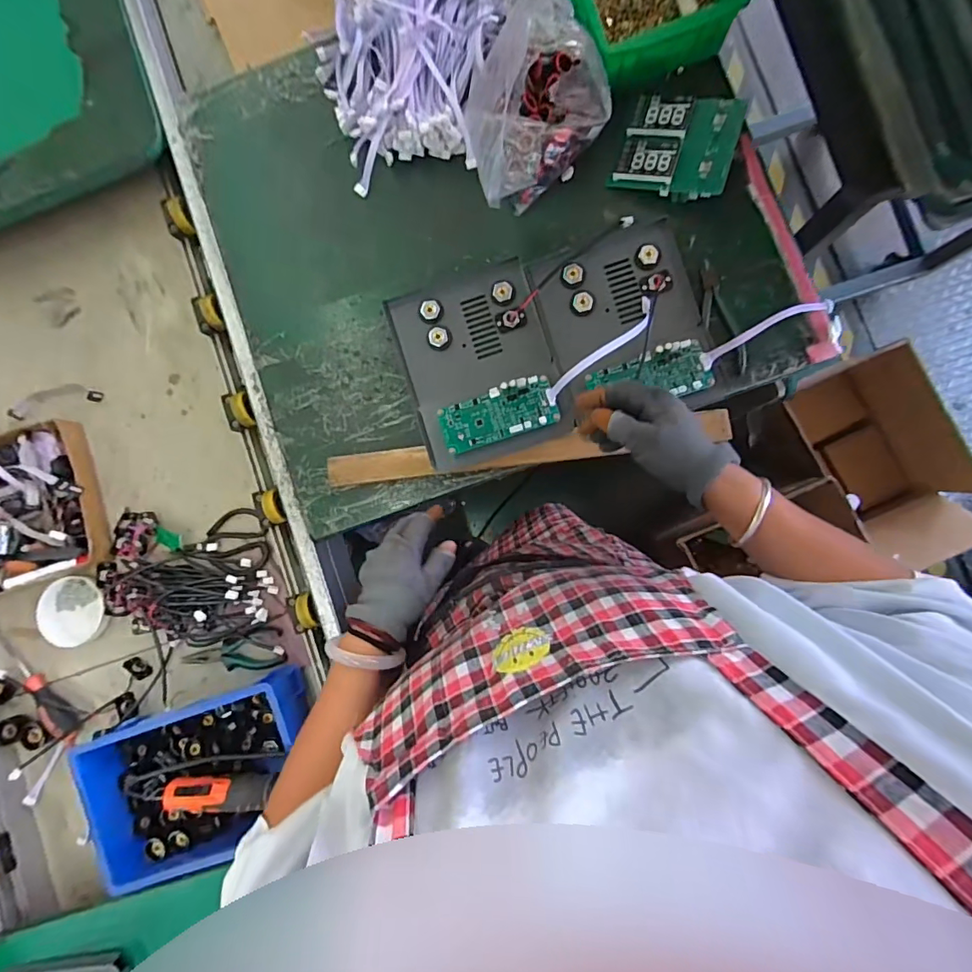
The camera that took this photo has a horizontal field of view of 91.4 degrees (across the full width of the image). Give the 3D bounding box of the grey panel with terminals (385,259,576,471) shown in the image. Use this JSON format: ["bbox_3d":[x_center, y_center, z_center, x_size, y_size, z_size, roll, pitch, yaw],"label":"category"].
[{"bbox_3d":[-0.009,-0.148,0.587,0.175,0.036,0.230,-18,87,3],"label":"grey panel with terminals"}]

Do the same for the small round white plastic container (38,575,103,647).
[{"bbox_3d":[-0.619,0.187,0.715,0.095,0.044,0.092,0,88,3],"label":"small round white plastic container"}]

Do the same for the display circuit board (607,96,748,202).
[{"bbox_3d":[0.234,-0.413,0.575,0.129,0.023,0.115,17,89,4],"label":"display circuit board"}]

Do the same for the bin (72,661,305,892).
[{"bbox_3d":[-0.379,0.397,0.649,0.317,0.072,0.207,-20,87,2],"label":"bin"}]

